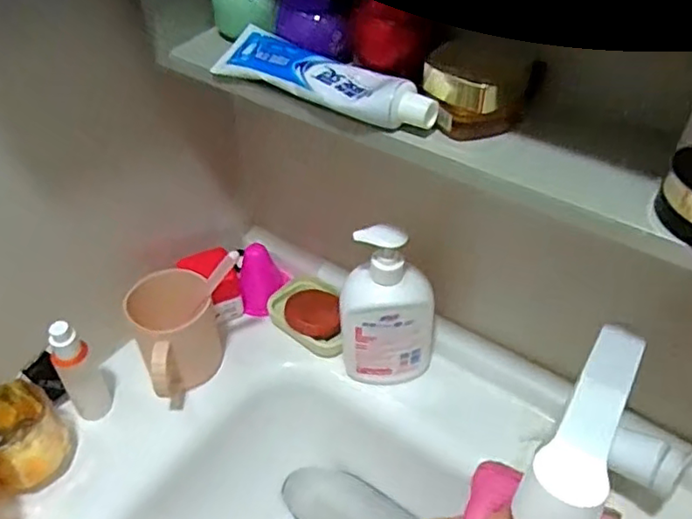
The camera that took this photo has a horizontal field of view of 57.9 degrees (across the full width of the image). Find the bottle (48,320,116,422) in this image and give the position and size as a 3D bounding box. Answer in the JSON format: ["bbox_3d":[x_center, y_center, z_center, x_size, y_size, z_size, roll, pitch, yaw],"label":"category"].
[{"bbox_3d":[-0.271,0.108,0.631,0.040,0.131,0.037,-28,49,-25],"label":"bottle"}]

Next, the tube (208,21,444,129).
[{"bbox_3d":[-0.021,-0.135,0.466,0.199,0.025,0.043,31,52,30],"label":"tube"}]

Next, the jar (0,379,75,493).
[{"bbox_3d":[-0.310,0.172,0.599,0.084,0.077,0.085,-1,43,1],"label":"jar"}]

